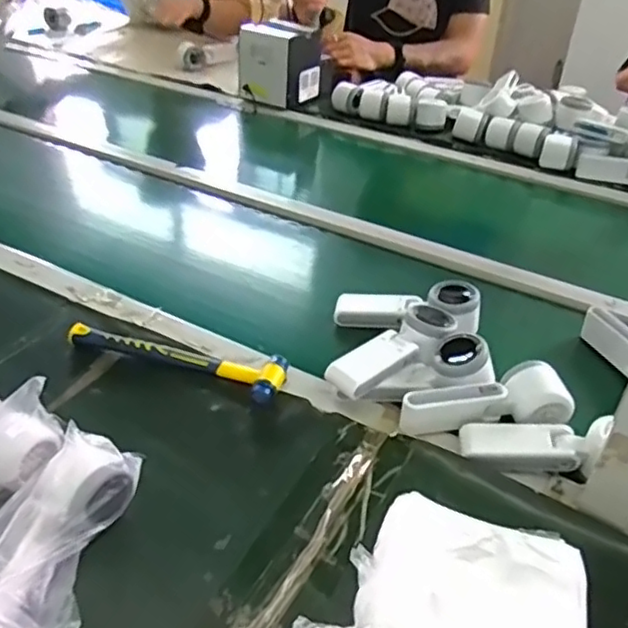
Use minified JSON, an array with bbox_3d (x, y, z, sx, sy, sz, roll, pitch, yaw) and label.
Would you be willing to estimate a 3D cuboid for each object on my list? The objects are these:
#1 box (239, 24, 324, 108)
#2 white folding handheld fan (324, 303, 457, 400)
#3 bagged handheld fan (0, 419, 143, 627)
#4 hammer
[{"bbox_3d":[-0.068,-0.518,1.363,0.125,0.156,0.154,24,42,26],"label":"box"},{"bbox_3d":[0.086,0.041,0.688,0.070,0.043,0.168,28,44,30],"label":"white folding handheld fan"},{"bbox_3d":[-0.201,0.160,0.497,0.078,0.080,0.175,8,37,7],"label":"bagged handheld fan"},{"bbox_3d":[-0.145,0.042,0.705,0.239,0.028,0.062,15,39,16],"label":"hammer"}]

